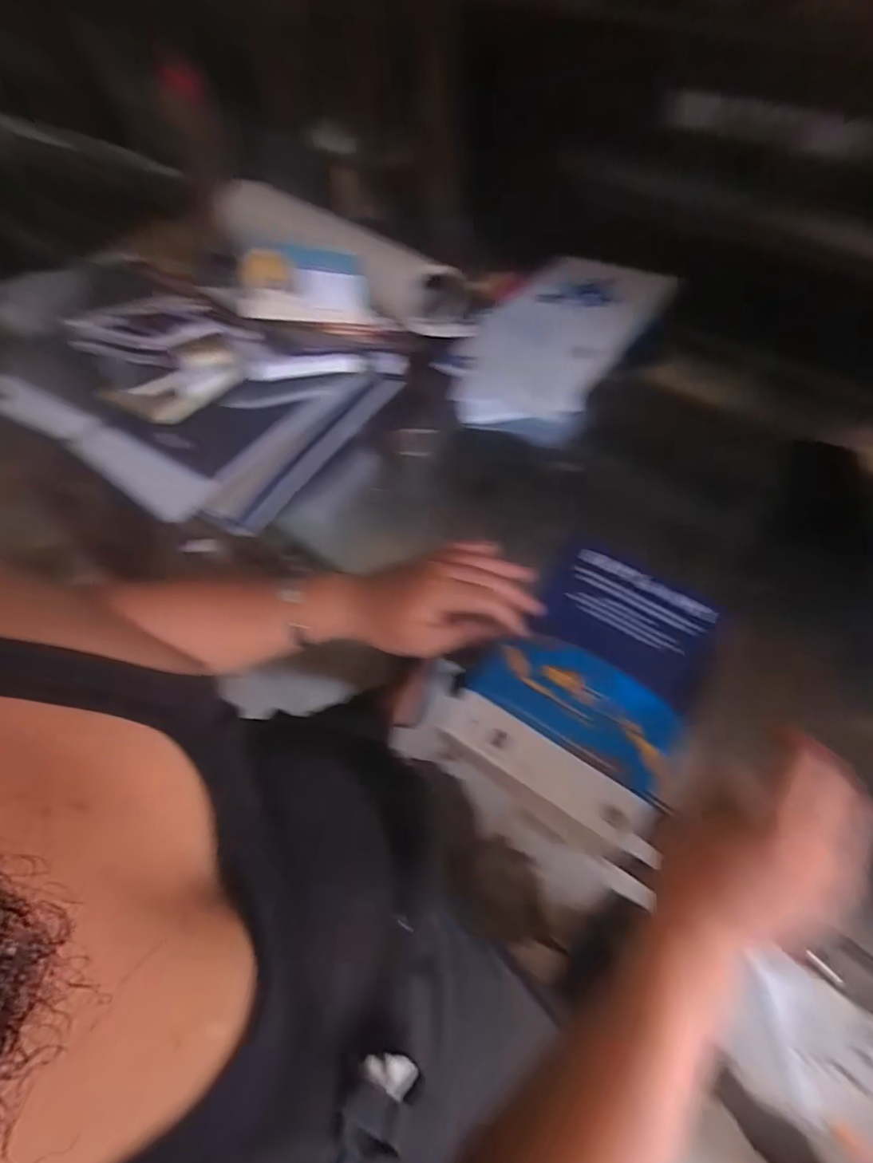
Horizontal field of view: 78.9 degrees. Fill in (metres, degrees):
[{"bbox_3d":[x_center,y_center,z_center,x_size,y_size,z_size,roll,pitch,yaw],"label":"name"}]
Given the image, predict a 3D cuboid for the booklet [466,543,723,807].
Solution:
[{"bbox_3d":[0.139,0.061,0.445,0.154,0.011,0.178,29,61,20],"label":"booklet"}]

